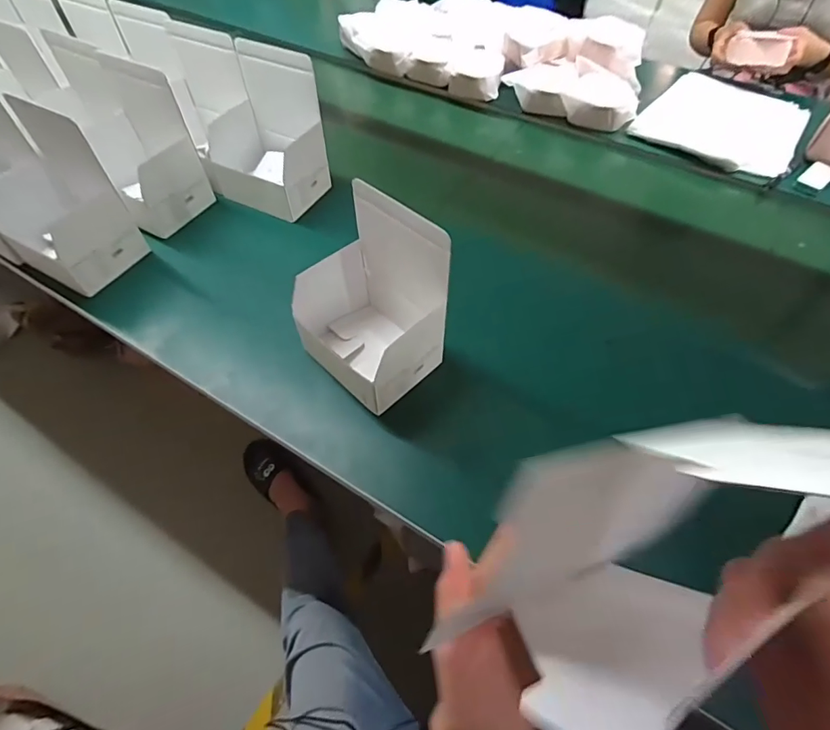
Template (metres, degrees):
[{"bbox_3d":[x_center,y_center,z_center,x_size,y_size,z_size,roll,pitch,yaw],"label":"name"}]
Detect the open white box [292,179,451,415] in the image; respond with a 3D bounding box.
[{"bbox_3d":[-0.052,-0.072,0.524,0.120,0.197,0.151,-38,63,-24],"label":"open white box"}]

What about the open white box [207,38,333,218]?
[{"bbox_3d":[-0.235,-0.356,0.719,0.154,0.185,0.128,26,58,16],"label":"open white box"}]

